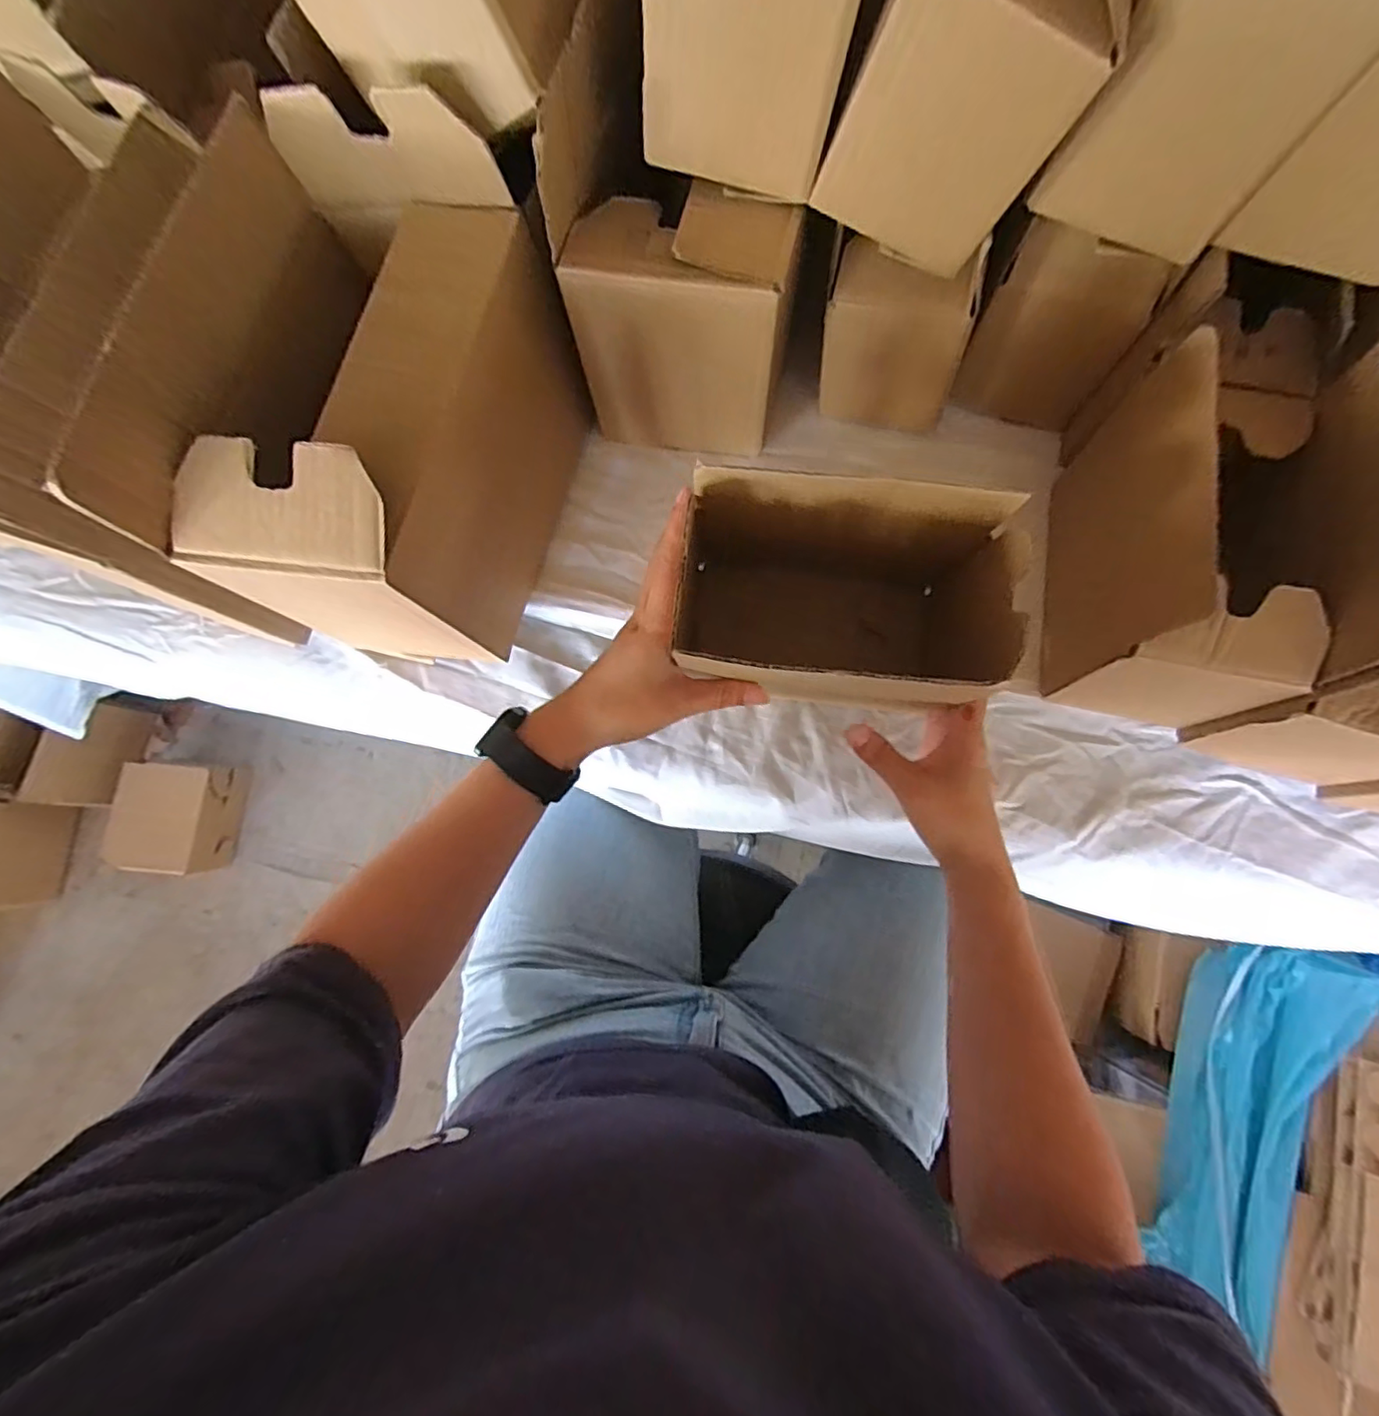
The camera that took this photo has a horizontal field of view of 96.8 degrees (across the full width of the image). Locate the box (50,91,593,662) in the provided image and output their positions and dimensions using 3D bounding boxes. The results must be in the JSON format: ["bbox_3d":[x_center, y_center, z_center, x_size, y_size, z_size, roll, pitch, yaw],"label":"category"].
[{"bbox_3d":[-0.186,-0.170,0.388,0.155,0.199,0.240,17,80,5],"label":"box"}]

